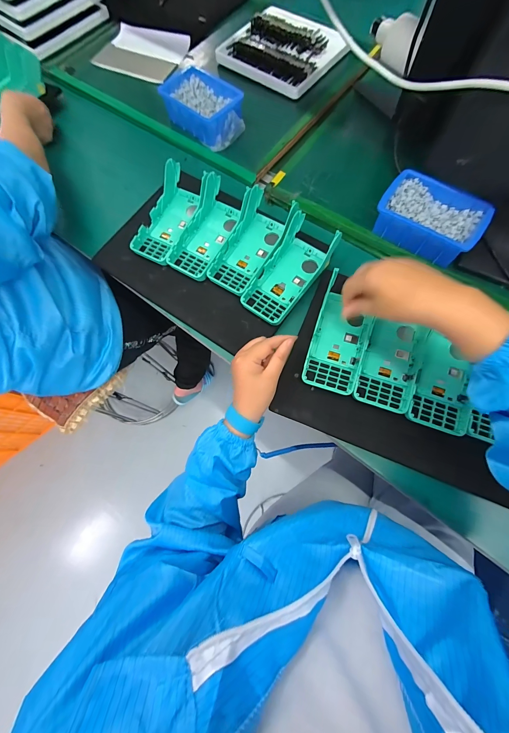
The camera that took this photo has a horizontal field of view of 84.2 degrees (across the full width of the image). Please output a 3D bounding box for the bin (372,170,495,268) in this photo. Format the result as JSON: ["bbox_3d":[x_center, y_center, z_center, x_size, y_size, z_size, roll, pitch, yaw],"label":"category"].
[{"bbox_3d":[0.273,-0.234,0.445,0.151,0.053,0.103,34,76,10],"label":"bin"}]

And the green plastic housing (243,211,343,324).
[{"bbox_3d":[0.052,-0.150,0.437,0.080,0.048,0.162,36,76,11],"label":"green plastic housing"}]

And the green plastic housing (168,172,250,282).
[{"bbox_3d":[-0.078,-0.232,0.475,0.085,0.053,0.170,32,75,10],"label":"green plastic housing"}]

